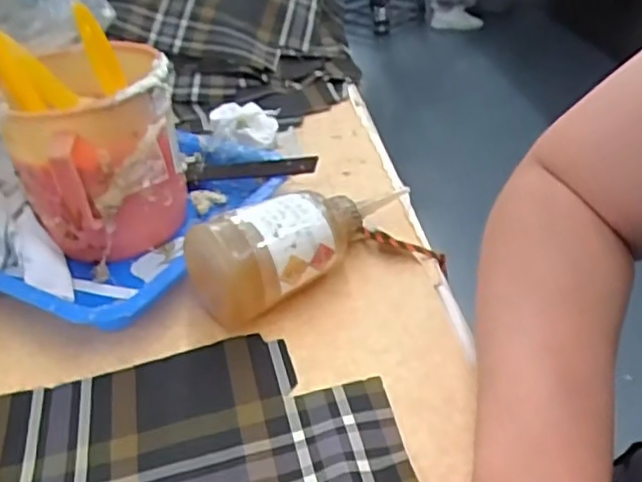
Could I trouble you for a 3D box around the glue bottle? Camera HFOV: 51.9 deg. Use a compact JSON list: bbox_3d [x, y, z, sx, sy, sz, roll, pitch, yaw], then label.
[{"bbox_3d":[-0.004,-0.002,0.432,0.160,0.066,0.062,-20,37,-20],"label":"glue bottle"}]

